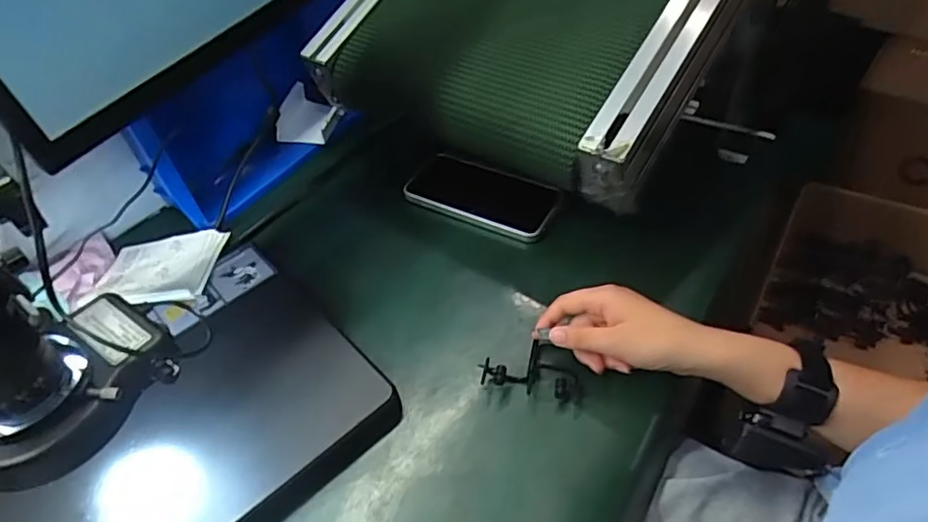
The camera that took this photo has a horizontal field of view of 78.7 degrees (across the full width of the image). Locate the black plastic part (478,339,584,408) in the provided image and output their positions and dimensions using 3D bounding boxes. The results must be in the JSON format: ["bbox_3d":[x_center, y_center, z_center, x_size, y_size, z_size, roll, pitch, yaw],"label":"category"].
[{"bbox_3d":[0.058,0.086,0.468,0.079,0.021,0.051,5,48,12],"label":"black plastic part"}]

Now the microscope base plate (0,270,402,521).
[{"bbox_3d":[-0.242,0.160,0.416,0.191,0.025,0.366,33,59,31],"label":"microscope base plate"}]

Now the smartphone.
[{"bbox_3d":[0.021,-0.074,0.622,0.166,0.017,0.079,20,53,24],"label":"smartphone"}]

